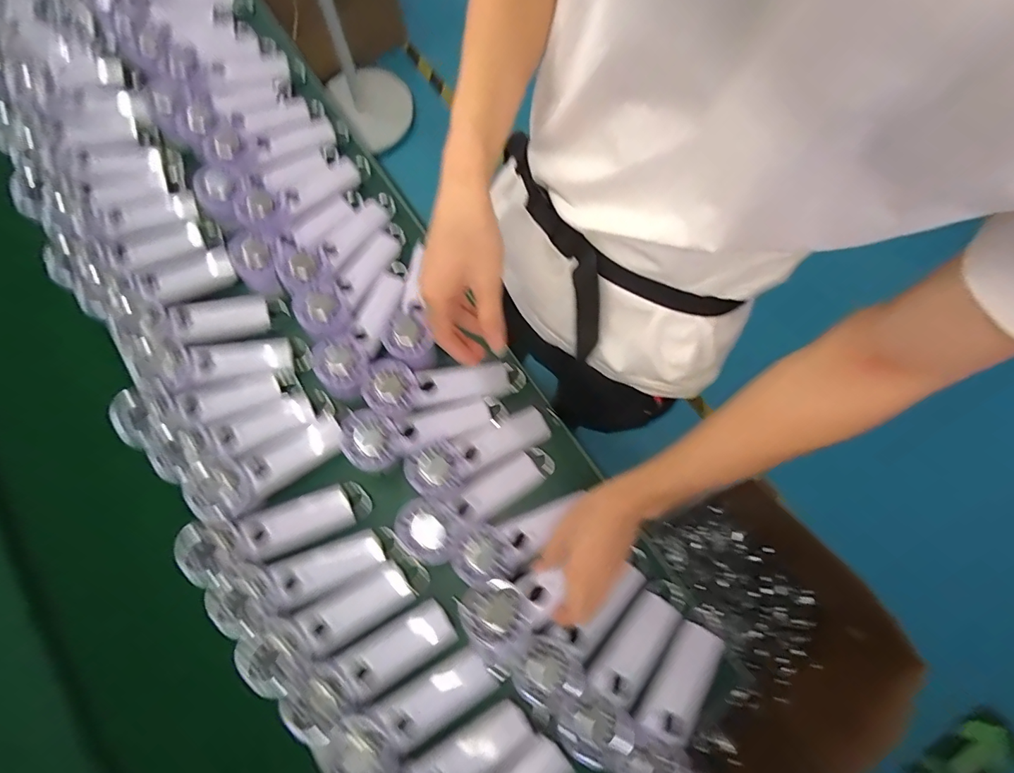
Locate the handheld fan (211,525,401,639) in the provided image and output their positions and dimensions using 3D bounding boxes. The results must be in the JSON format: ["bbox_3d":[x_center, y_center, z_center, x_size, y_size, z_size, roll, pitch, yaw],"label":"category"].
[{"bbox_3d":[-0.220,0.208,0.527,0.190,0.029,0.060,-17,72,-24],"label":"handheld fan"}]

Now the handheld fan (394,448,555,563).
[{"bbox_3d":[-0.032,0.129,0.550,0.191,0.029,0.068,-28,73,-24],"label":"handheld fan"}]

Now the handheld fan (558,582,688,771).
[{"bbox_3d":[0.130,0.296,0.508,0.070,0.035,0.201,38,62,11],"label":"handheld fan"}]

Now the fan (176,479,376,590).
[{"bbox_3d":[-0.258,0.160,0.541,0.194,0.030,0.061,-16,72,-23],"label":"fan"}]

